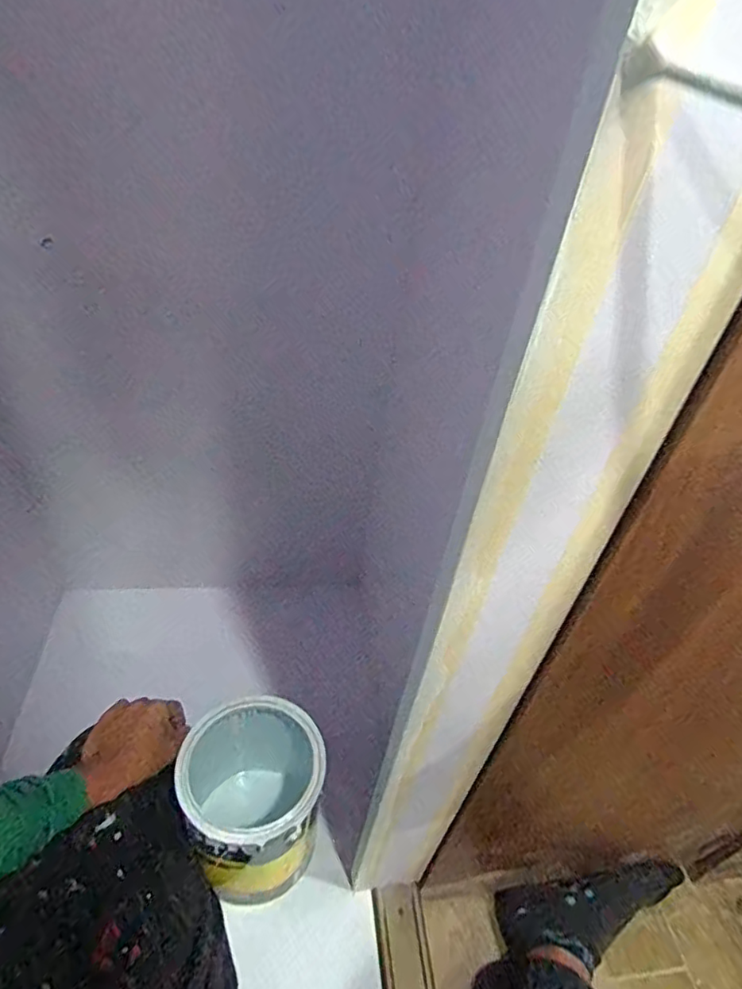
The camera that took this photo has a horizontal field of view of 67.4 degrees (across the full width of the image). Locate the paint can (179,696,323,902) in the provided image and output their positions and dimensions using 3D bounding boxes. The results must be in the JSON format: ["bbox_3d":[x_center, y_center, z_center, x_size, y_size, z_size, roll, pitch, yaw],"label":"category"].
[{"bbox_3d":[-0.143,0.373,0.684,0.154,0.198,0.163,5,39,-4],"label":"paint can"}]

